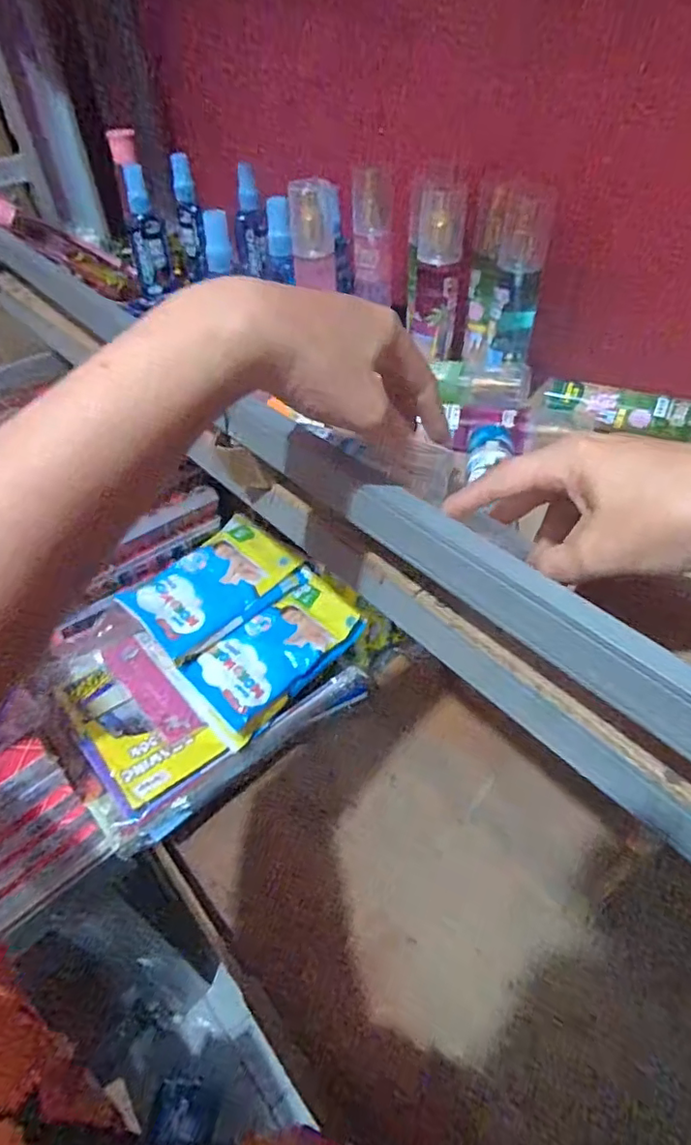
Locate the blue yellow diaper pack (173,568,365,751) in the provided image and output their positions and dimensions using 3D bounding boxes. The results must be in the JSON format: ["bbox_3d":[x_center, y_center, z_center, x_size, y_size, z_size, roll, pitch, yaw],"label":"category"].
[{"bbox_3d":[-0.090,0.100,0.709,0.214,0.065,0.119,-33,54,-28],"label":"blue yellow diaper pack"}]

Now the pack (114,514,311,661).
[{"bbox_3d":[-0.175,0.011,0.746,0.208,0.054,0.138,-32,53,-27],"label":"pack"}]

